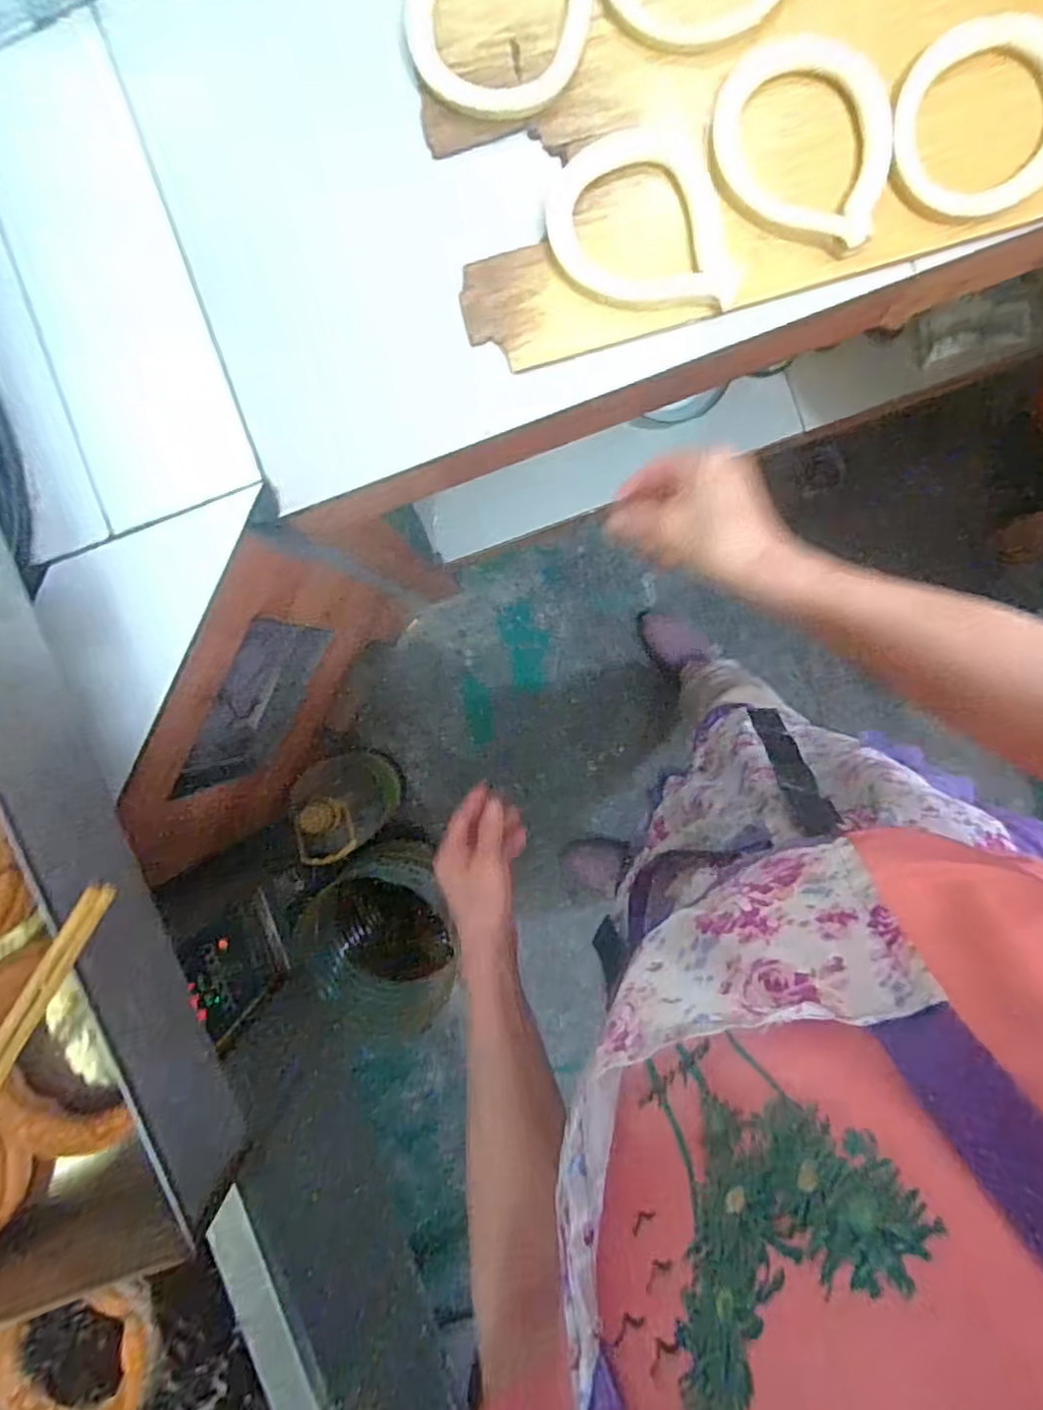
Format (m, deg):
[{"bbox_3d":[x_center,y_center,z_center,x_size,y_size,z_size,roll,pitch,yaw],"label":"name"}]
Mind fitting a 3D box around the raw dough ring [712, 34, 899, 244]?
[{"bbox_3d":[0.235,-0.476,0.555,0.151,0.016,0.152,0,93,2],"label":"raw dough ring"}]

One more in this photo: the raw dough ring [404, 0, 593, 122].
[{"bbox_3d":[-0.020,-0.605,0.574,0.161,0.013,0.173,0,93,2],"label":"raw dough ring"}]

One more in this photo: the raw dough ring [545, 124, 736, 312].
[{"bbox_3d":[0.098,-0.413,0.567,0.139,0.013,0.168,-14,92,3],"label":"raw dough ring"}]

